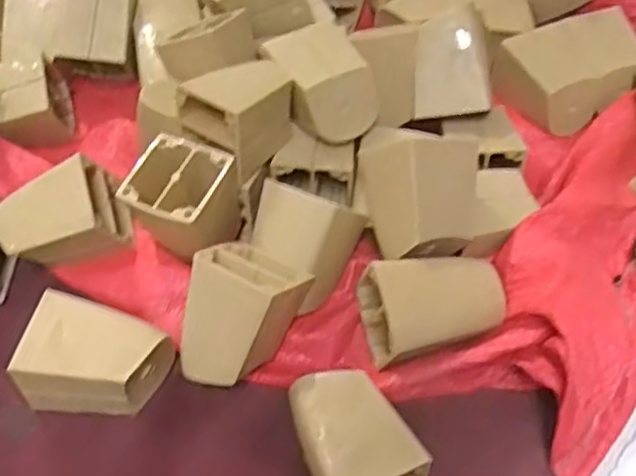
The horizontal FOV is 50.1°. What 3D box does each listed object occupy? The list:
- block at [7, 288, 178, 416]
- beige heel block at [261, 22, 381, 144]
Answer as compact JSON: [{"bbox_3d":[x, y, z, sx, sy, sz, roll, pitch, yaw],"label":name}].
[{"bbox_3d":[-0.132,0.075,0.408,0.077,0.058,0.053,7,54,5],"label":"block"},{"bbox_3d":[0.002,-0.111,0.476,0.056,0.039,0.082,-22,56,-16],"label":"beige heel block"}]

